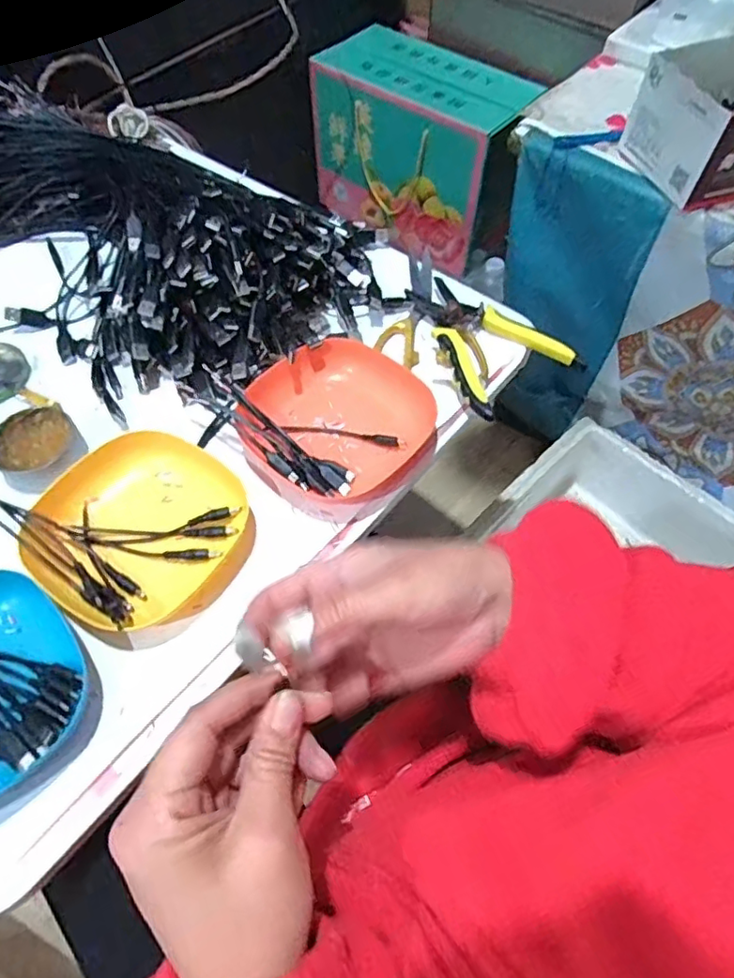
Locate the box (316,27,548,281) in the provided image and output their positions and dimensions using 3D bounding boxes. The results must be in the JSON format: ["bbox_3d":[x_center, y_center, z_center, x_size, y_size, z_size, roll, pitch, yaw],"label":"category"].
[{"bbox_3d":[0.082,-0.556,0.987,0.342,0.240,0.161,31,64,16],"label":"box"}]

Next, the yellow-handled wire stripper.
[{"bbox_3d":[0.095,-0.135,0.525,0.114,0.019,0.153,-33,65,-18],"label":"yellow-handled wire stripper"}]

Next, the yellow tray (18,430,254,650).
[{"bbox_3d":[-0.167,0.024,0.430,0.150,0.028,0.139,36,66,19],"label":"yellow tray"}]

